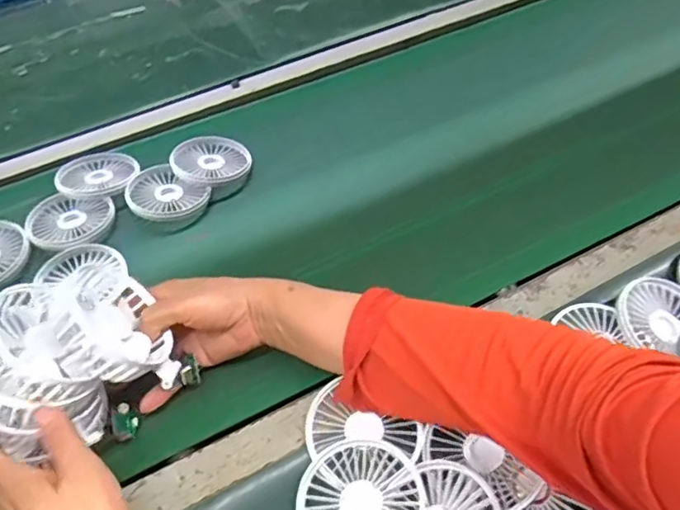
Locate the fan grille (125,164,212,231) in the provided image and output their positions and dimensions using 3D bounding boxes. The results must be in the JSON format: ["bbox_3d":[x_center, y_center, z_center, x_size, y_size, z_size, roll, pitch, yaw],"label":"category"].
[{"bbox_3d":[-0.188,-0.062,0.615,0.079,0.019,0.068,31,63,-1],"label":"fan grille"}]

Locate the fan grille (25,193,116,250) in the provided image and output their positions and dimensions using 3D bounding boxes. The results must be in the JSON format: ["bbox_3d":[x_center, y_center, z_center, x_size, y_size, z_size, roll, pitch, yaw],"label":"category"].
[{"bbox_3d":[-0.285,-0.036,0.597,0.087,0.011,0.069,-3,51,2],"label":"fan grille"}]

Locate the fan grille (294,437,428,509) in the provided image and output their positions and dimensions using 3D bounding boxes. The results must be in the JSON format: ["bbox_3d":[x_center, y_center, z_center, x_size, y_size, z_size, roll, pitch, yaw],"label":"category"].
[{"bbox_3d":[0.014,0.176,0.404,0.088,0.016,0.085,-16,51,-8],"label":"fan grille"}]

